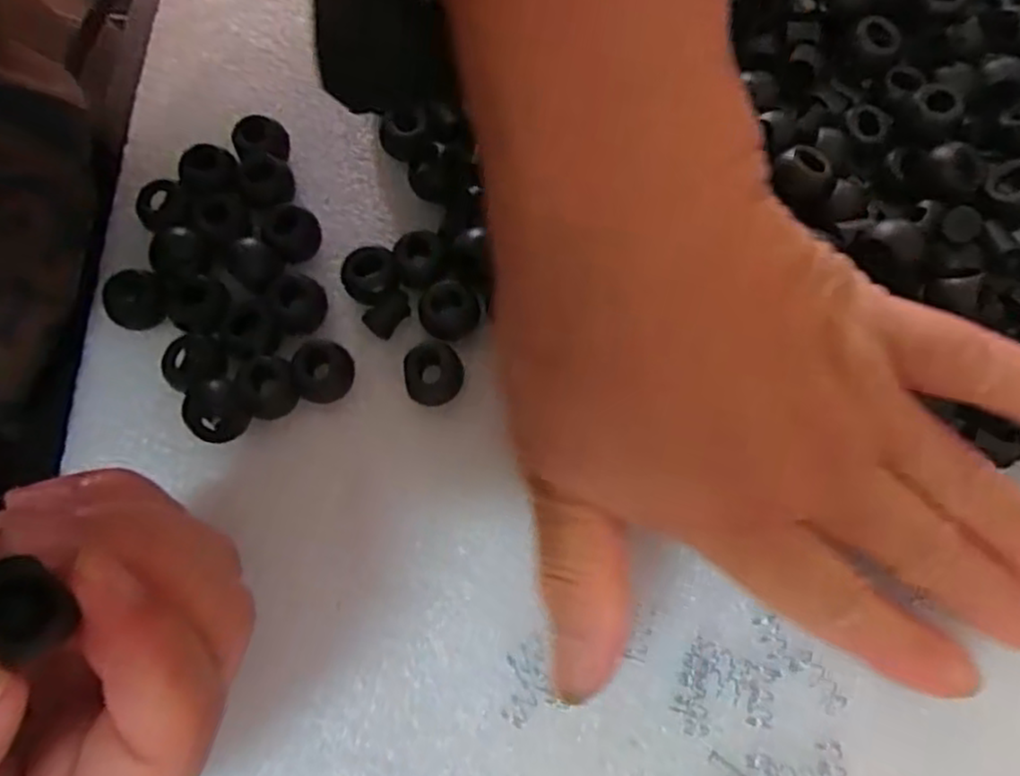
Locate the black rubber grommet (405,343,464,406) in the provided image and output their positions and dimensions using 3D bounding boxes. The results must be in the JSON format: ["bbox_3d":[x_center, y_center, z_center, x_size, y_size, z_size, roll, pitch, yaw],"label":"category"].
[{"bbox_3d":[-0.022,-0.003,0.208,0.017,0.012,0.017,0,73,1],"label":"black rubber grommet"}]

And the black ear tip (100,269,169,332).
[{"bbox_3d":[-0.112,-0.025,0.215,0.018,0.012,0.017,33,77,11],"label":"black ear tip"}]

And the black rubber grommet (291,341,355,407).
[{"bbox_3d":[-0.054,-0.004,0.206,0.017,0.013,0.014,-39,79,-8],"label":"black rubber grommet"}]

